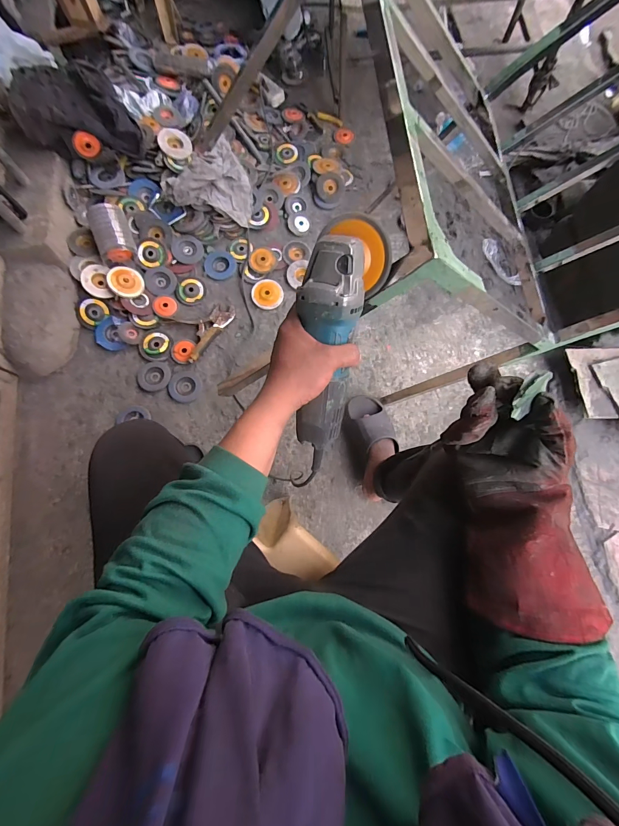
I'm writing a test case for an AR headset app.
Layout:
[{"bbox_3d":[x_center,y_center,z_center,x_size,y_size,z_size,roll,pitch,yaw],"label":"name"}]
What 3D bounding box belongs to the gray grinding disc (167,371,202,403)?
[{"bbox_3d":[-0.361,-0.075,1.009,0.086,0.008,0.090,1,85,-17],"label":"gray grinding disc"}]

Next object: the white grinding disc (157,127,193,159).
[{"bbox_3d":[-0.408,-0.817,1.058,0.094,0.014,0.092,4,81,-22],"label":"white grinding disc"}]

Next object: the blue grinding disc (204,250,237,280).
[{"bbox_3d":[-0.280,-0.467,1.100,0.096,0.007,0.102,0,76,-1],"label":"blue grinding disc"}]

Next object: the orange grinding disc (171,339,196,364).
[{"bbox_3d":[-0.373,-0.183,1.025,0.069,0.014,0.074,0,76,-1],"label":"orange grinding disc"}]

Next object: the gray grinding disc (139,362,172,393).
[{"bbox_3d":[-0.452,-0.105,1.014,0.094,0.011,0.086,0,76,-1],"label":"gray grinding disc"}]

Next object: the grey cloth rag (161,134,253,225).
[{"bbox_3d":[-0.307,-0.728,1.086,0.255,0.118,0.230,4,76,0],"label":"grey cloth rag"}]

